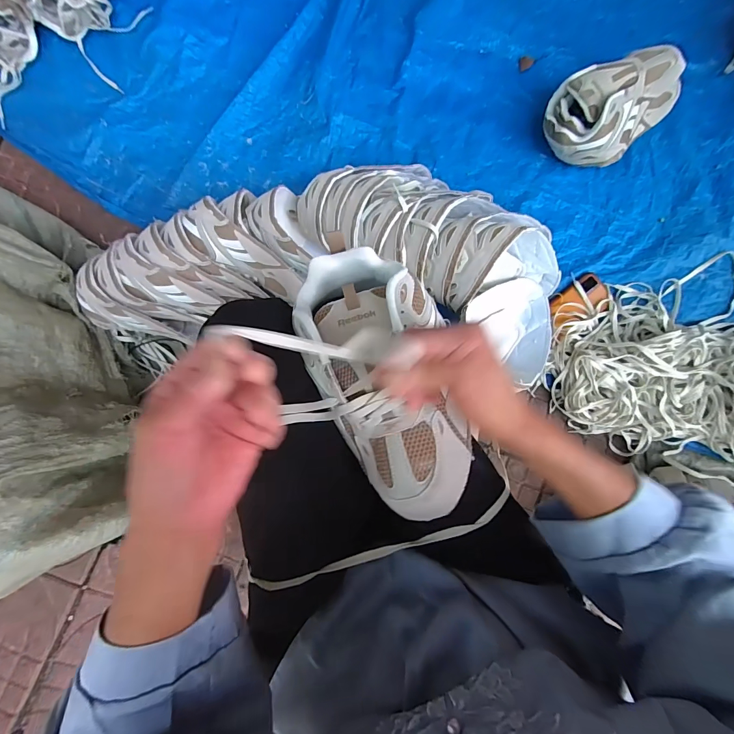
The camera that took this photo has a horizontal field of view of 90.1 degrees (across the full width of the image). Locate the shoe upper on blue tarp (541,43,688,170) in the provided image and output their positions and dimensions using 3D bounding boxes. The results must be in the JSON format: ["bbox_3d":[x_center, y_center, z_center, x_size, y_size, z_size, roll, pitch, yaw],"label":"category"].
[{"bbox_3d":[0.440,-0.474,0.668,0.234,0.114,0.158,-42,85,-1],"label":"shoe upper on blue tarp"}]

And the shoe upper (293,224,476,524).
[{"bbox_3d":[0.014,0.009,0.325,0.125,0.069,0.247,-22,81,1],"label":"shoe upper"}]

